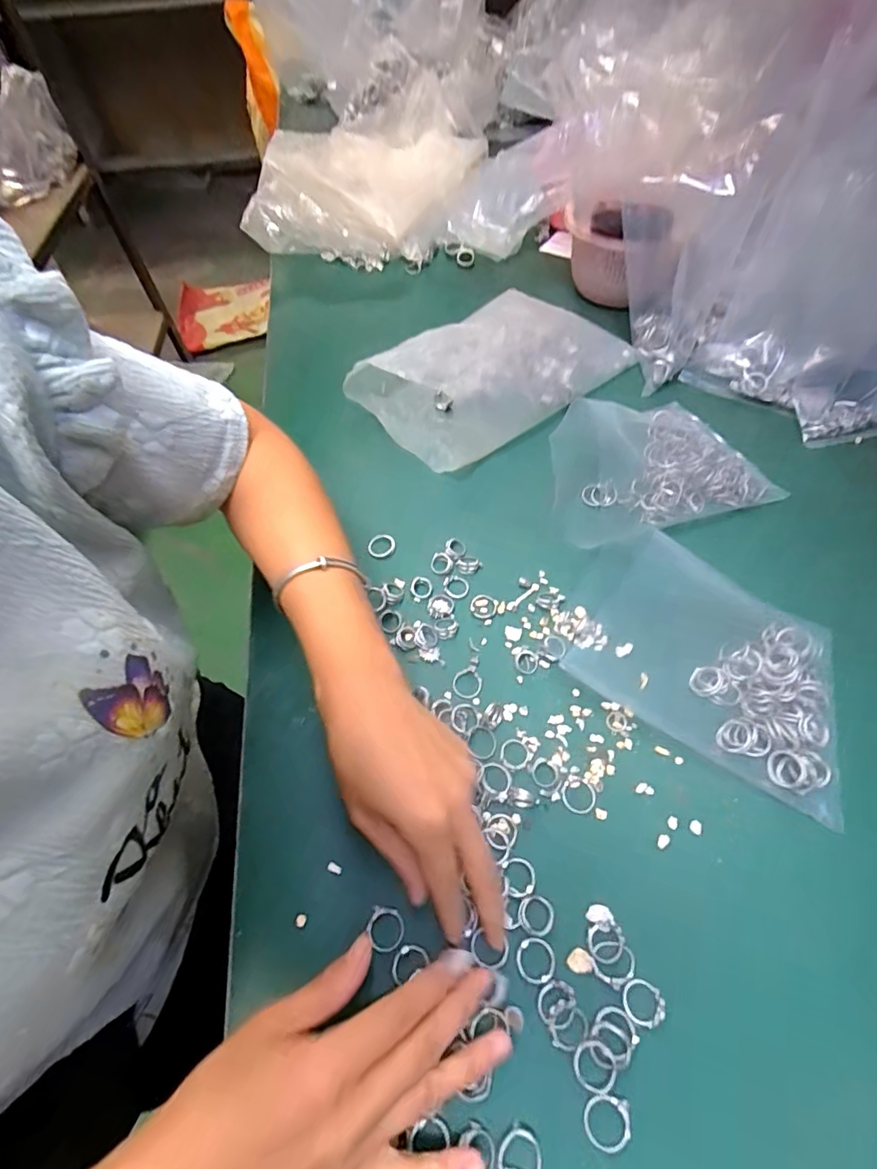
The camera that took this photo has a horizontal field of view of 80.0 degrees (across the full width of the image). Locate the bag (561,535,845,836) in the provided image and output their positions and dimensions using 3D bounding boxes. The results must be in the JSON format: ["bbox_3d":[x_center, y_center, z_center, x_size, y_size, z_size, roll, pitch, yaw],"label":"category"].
[{"bbox_3d":[0.199,0.050,0.373,0.179,0.020,0.142,30,63,21],"label":"bag"}]

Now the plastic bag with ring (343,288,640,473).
[{"bbox_3d":[0.059,-0.239,0.531,0.270,0.066,0.167,-39,63,-20],"label":"plastic bag with ring"}]

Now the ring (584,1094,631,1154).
[{"bbox_3d":[0.080,0.256,0.248,0.022,0.004,0.020,-1,57,2],"label":"ring"}]

